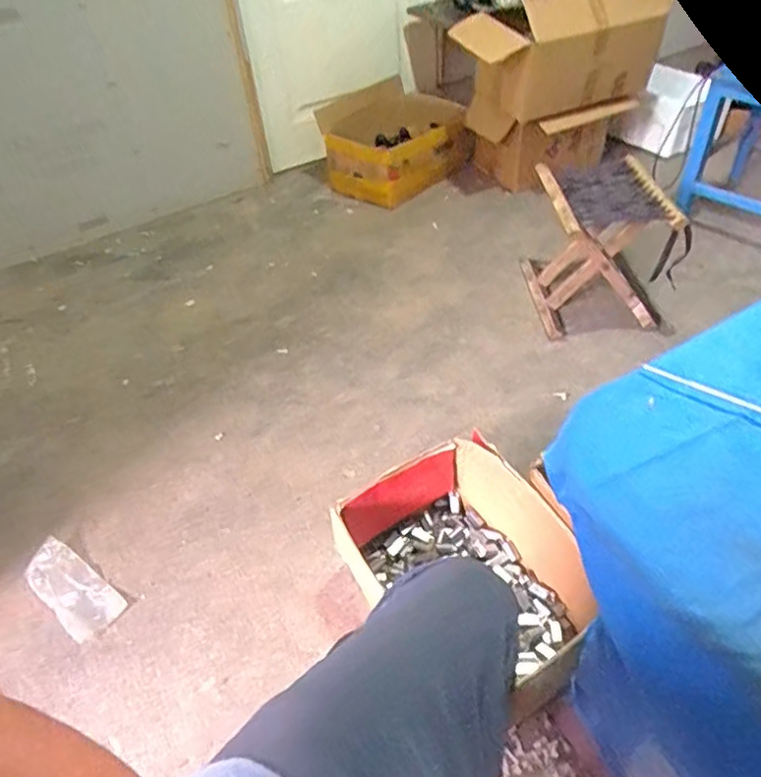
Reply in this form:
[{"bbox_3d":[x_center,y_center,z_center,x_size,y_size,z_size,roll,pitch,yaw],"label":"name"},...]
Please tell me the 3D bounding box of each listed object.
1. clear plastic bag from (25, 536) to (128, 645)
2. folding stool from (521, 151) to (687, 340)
[{"bbox_3d":[-0.564,0.364,1.090,0.213,0.032,0.095,28,54,30],"label":"clear plastic bag"},{"bbox_3d":[0.548,-0.360,1.511,0.293,0.318,0.298,-6,44,1],"label":"folding stool"}]

